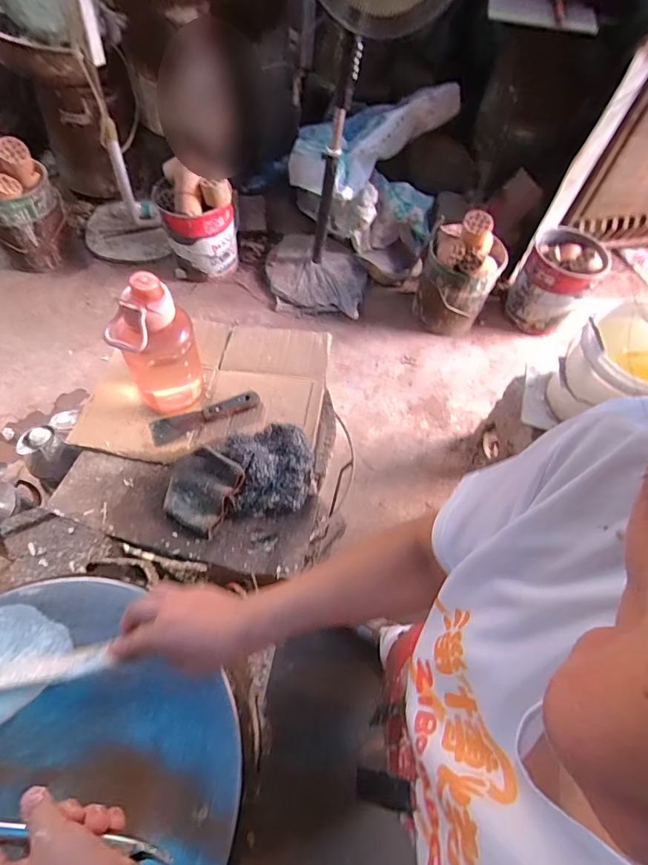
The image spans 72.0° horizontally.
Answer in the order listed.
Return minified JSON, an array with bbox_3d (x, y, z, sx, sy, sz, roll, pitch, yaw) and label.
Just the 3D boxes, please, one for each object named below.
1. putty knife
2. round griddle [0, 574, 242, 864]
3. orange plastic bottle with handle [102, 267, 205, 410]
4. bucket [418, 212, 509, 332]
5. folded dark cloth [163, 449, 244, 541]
[{"bbox_3d":[-0.198,-0.032,0.743,0.180,0.020,0.045,-22,63,-15],"label":"putty knife"},{"bbox_3d":[-0.273,0.335,0.401,0.342,0.041,0.350,1,62,-3],"label":"round griddle"},{"bbox_3d":[-0.247,-0.127,0.676,0.113,0.221,0.092,-24,64,-16],"label":"orange plastic bottle with handle"},{"bbox_3d":[0.523,-0.606,1.705,0.280,0.444,0.237,18,60,7],"label":"bucket"},{"bbox_3d":[-0.181,0.086,0.662,0.100,0.013,0.115,24,88,14],"label":"folded dark cloth"}]

